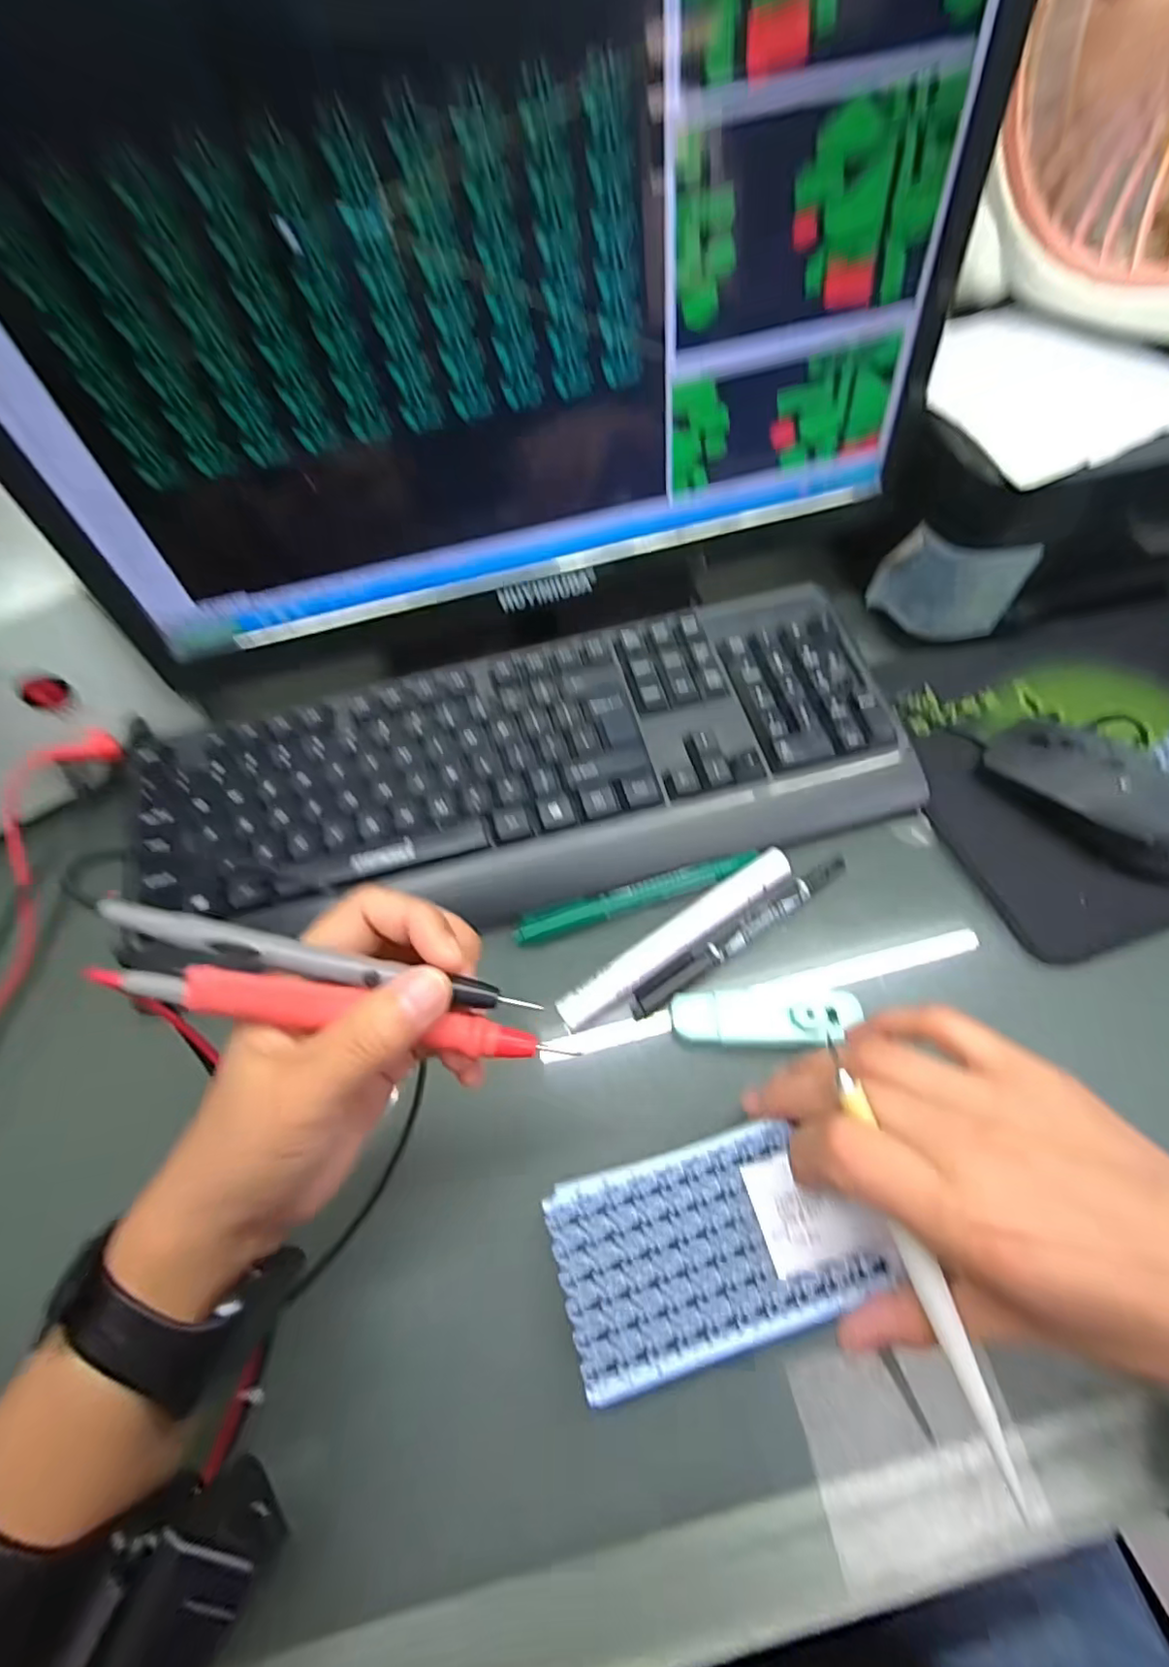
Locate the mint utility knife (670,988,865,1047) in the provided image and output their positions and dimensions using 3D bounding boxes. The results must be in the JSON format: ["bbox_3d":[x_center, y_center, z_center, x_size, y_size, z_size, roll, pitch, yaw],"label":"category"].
[{"bbox_3d":[0.085,0.087,0.284,0.085,0.010,0.025,0,60,4],"label":"mint utility knife"}]

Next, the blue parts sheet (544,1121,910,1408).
[{"bbox_3d":[0.051,0.159,0.233,0.120,0.012,0.067,-16,60,-5],"label":"blue parts sheet"}]

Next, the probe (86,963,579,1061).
[{"bbox_3d":[-0.076,0.057,0.195,0.144,0.009,0.016,13,60,-9],"label":"probe"}]

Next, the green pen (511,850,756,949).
[{"bbox_3d":[0.028,0.033,0.325,0.133,0.009,0.014,-17,60,-6],"label":"green pen"}]

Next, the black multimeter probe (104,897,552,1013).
[{"bbox_3d":[-0.085,0.043,0.198,0.138,0.009,0.012,14,61,-4],"label":"black multimeter probe"}]

